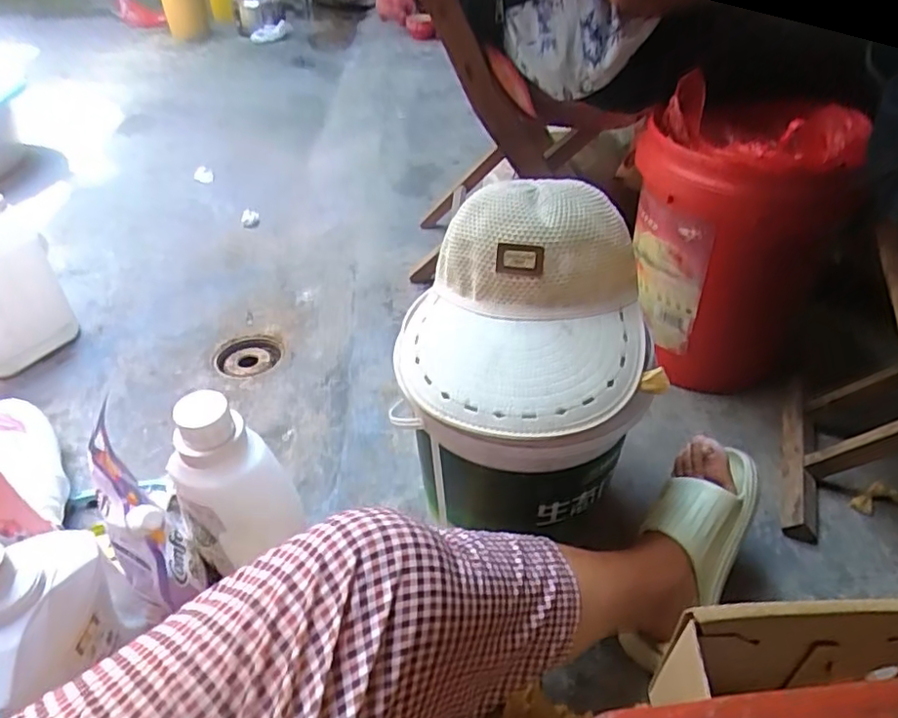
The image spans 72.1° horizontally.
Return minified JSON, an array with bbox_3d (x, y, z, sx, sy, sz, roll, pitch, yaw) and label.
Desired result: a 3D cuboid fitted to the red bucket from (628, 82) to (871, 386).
[{"bbox_3d":[0.407,-0.191,0.914,0.266,0.377,0.290,14,46,19],"label":"red bucket"}]

